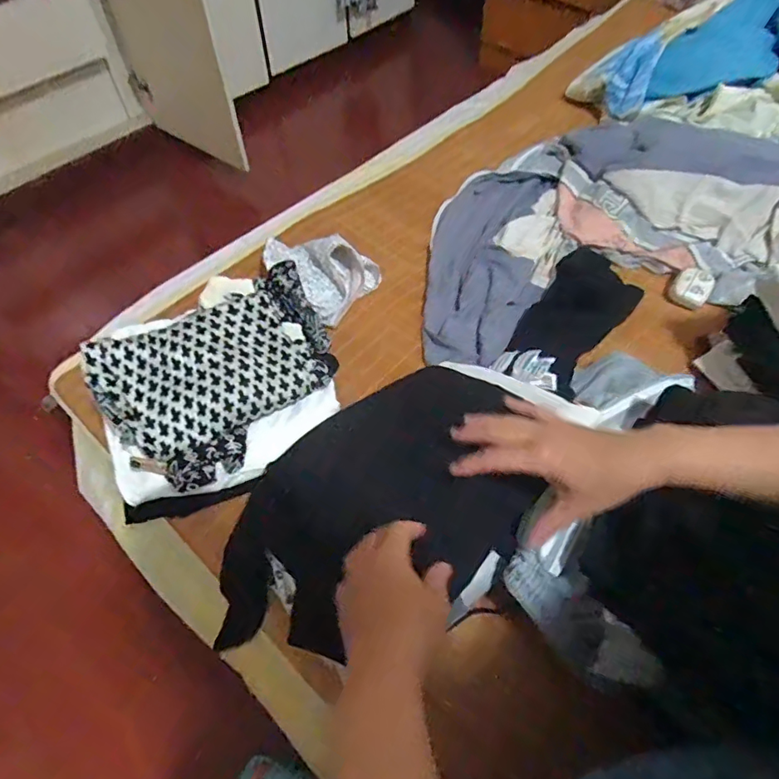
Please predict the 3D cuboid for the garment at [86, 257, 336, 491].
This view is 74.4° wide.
[{"bbox_3d":[-0.171,-0.026,0.563,0.255,0.051,0.181,-35,79,-26],"label":"garment"}]

